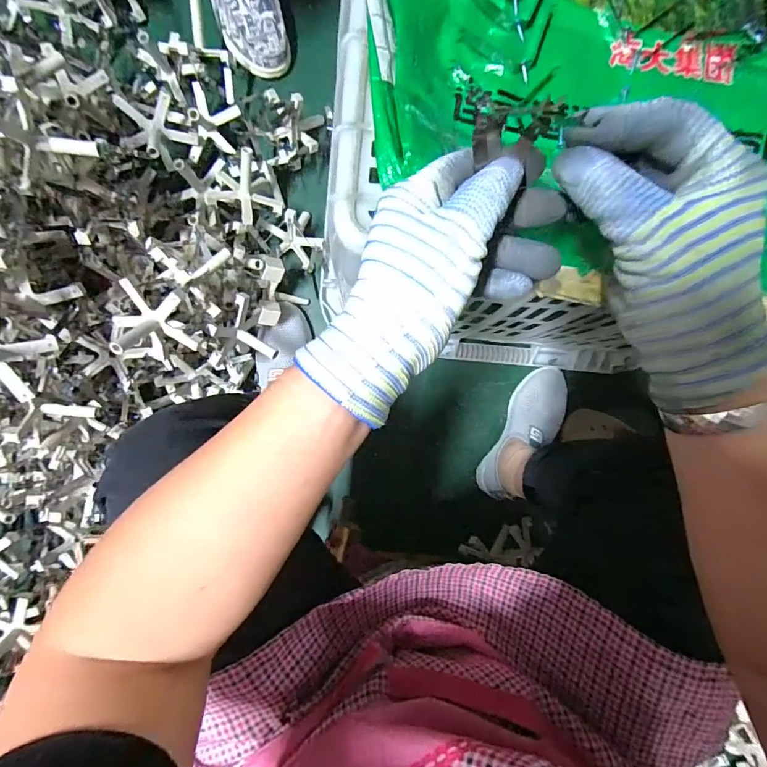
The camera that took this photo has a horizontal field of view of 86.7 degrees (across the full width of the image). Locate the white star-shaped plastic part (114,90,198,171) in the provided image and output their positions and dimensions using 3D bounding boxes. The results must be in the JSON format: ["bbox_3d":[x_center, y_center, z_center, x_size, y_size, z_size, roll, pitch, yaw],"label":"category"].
[{"bbox_3d":[-0.339,-0.381,0.607,0.086,0.078,0.096,30,92,-2],"label":"white star-shaped plastic part"}]

